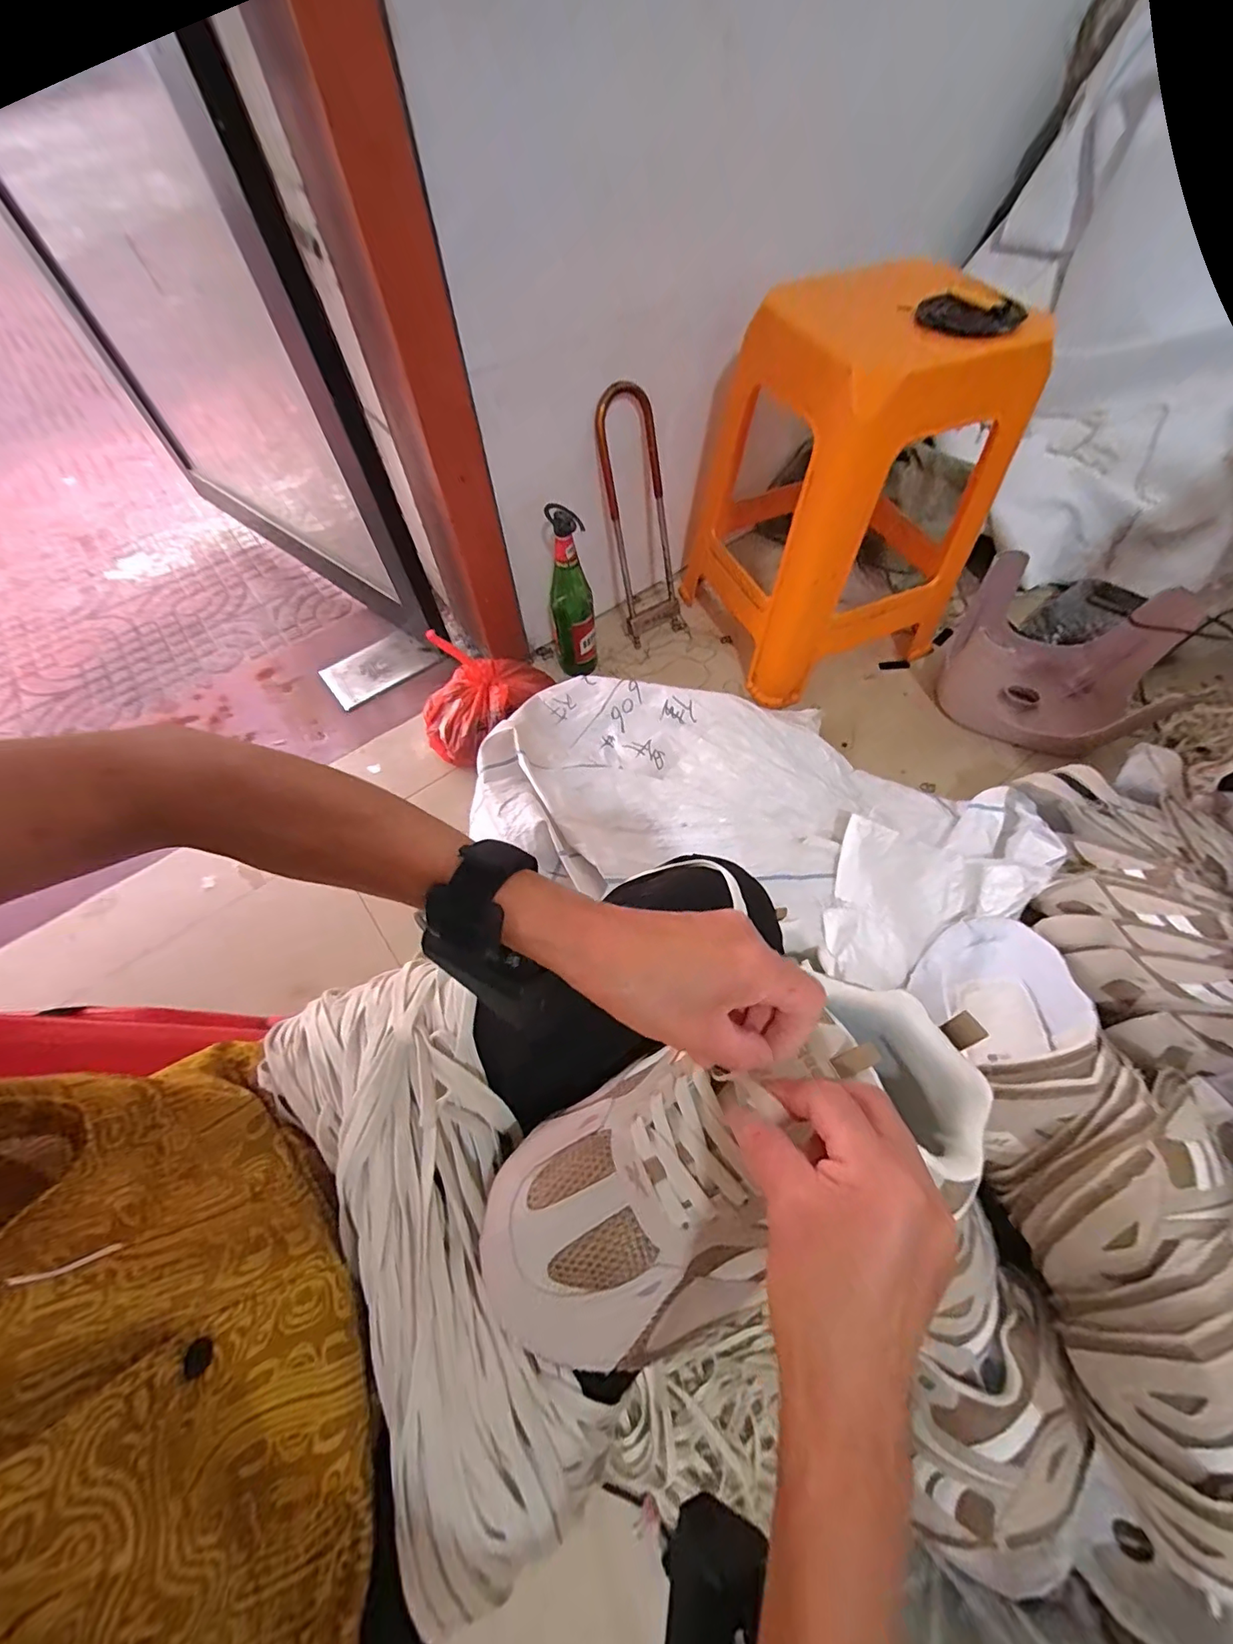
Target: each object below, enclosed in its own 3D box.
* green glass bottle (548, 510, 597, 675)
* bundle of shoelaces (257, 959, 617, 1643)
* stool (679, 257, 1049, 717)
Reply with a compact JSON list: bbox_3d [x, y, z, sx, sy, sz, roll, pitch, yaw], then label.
[{"bbox_3d":[-0.078,-0.377,0.905,0.073,0.304,0.071,-8,61,-3],"label":"green glass bottle"},{"bbox_3d":[-0.102,0.217,0.289,0.125,0.038,0.289,-29,64,-14],"label":"bundle of shoelaces"},{"bbox_3d":[0.347,-0.545,0.870,0.349,0.461,0.420,-21,63,-10],"label":"stool"}]

